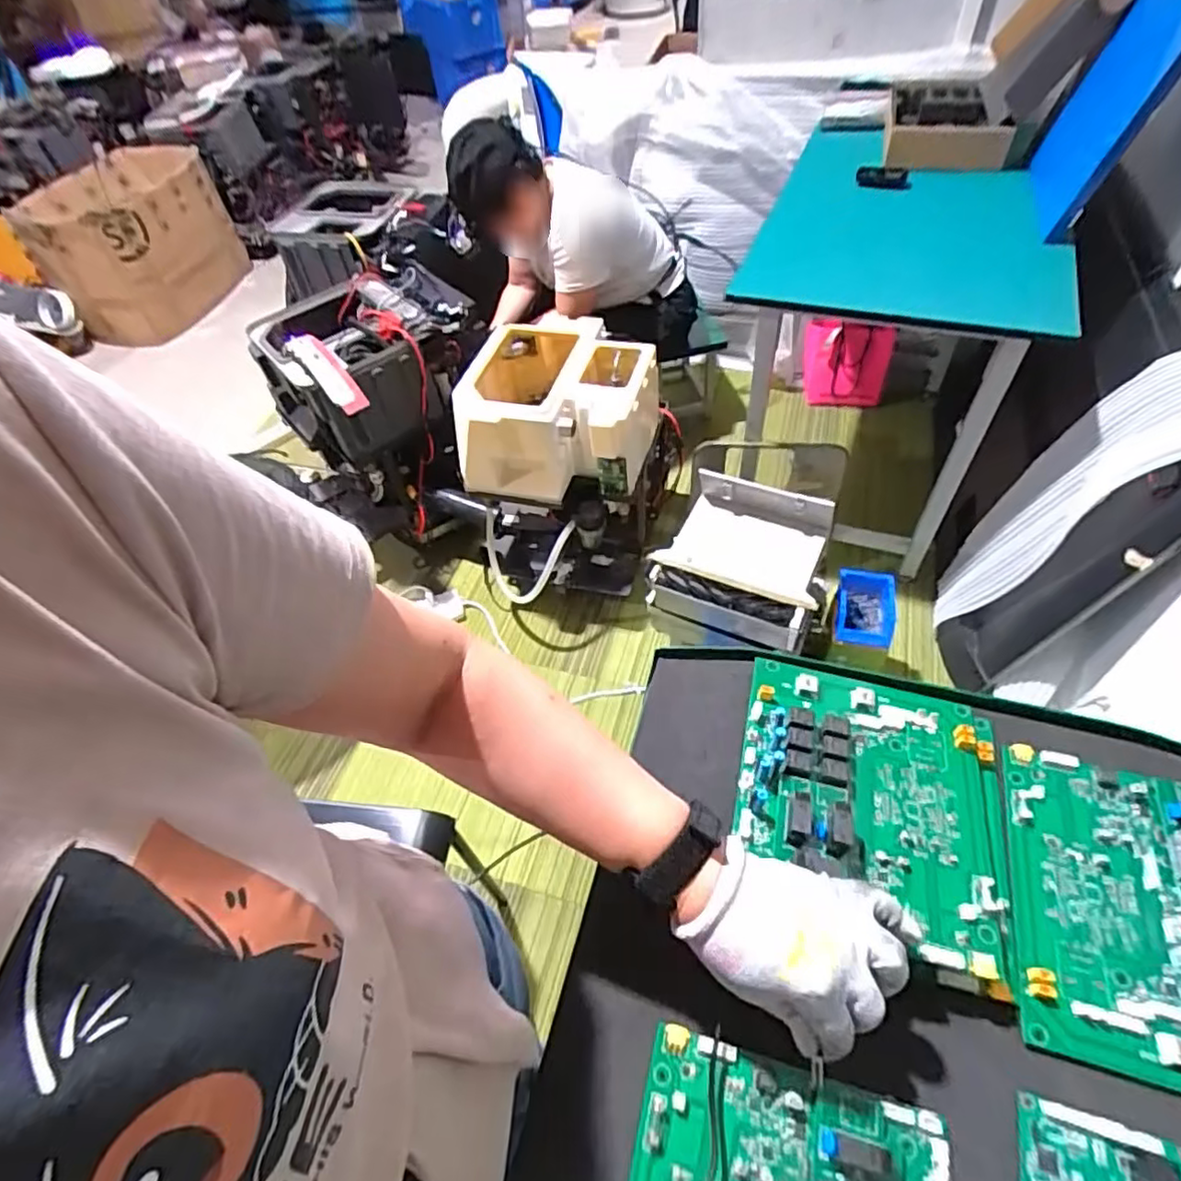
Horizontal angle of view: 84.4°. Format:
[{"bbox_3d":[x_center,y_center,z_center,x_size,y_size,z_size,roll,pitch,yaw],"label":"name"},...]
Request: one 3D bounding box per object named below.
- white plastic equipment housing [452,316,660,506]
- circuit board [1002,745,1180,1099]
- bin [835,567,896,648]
[{"bbox_3d":[-0.066,-0.411,1.496,0.427,0.243,0.375,6,53,10],"label":"white plastic equipment housing"},{"bbox_3d":[0.379,0.214,0.431,0.172,0.020,0.200,11,54,14],"label":"circuit board"},{"bbox_3d":[0.570,0.042,1.342,0.119,0.065,0.168,9,53,13],"label":"bin"}]

